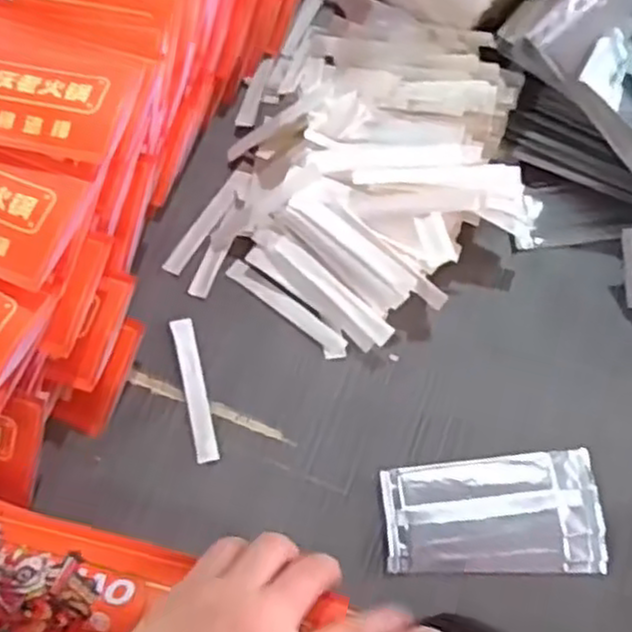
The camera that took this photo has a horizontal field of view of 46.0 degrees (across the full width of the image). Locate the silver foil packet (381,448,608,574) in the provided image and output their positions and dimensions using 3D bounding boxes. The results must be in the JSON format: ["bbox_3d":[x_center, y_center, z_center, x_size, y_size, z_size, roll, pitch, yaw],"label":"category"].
[{"bbox_3d":[0.102,0.116,0.432,0.123,0.009,0.065,-4,73,0],"label":"silver foil packet"}]

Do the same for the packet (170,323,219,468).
[{"bbox_3d":[-0.075,0.045,0.463,0.013,0.005,0.091,-14,73,-3],"label":"packet"}]

